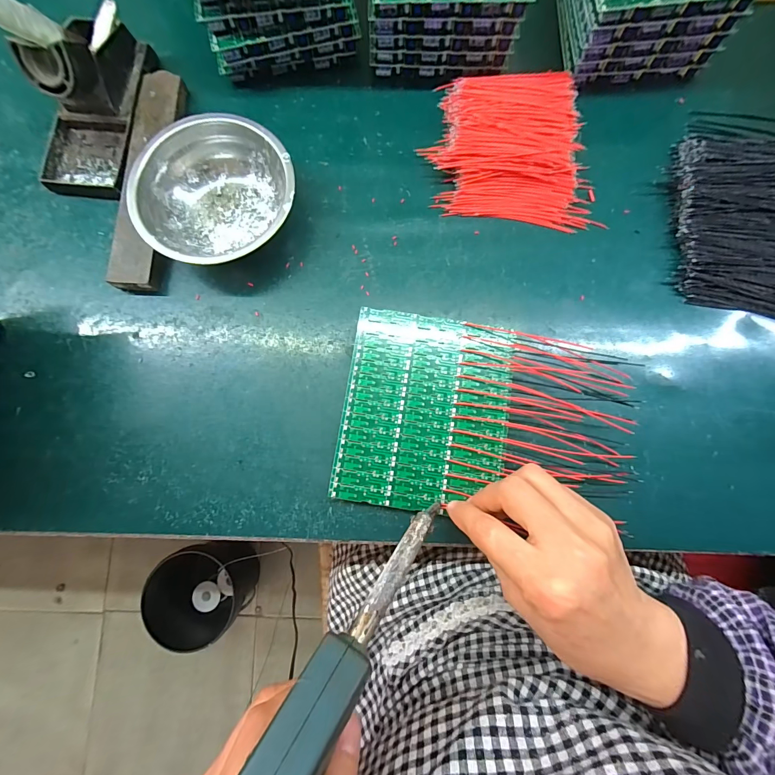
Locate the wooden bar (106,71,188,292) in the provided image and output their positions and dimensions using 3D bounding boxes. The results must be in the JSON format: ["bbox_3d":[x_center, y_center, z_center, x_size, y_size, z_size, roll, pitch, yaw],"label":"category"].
[{"bbox_3d":[-0.209,-0.183,0.316,0.038,0.019,0.202,3,82,2],"label":"wooden bar"}]

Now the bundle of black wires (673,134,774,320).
[{"bbox_3d":[0.298,-0.140,0.300,0.105,0.020,0.158,3,82,2],"label":"bundle of black wires"}]

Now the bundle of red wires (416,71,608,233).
[{"bbox_3d":[0.105,-0.209,0.314,0.136,0.022,0.147,-6,82,1],"label":"bundle of red wires"}]

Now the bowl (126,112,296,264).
[{"bbox_3d":[-0.140,-0.160,0.302,0.124,0.040,0.122,0,82,1],"label":"bowl"}]

